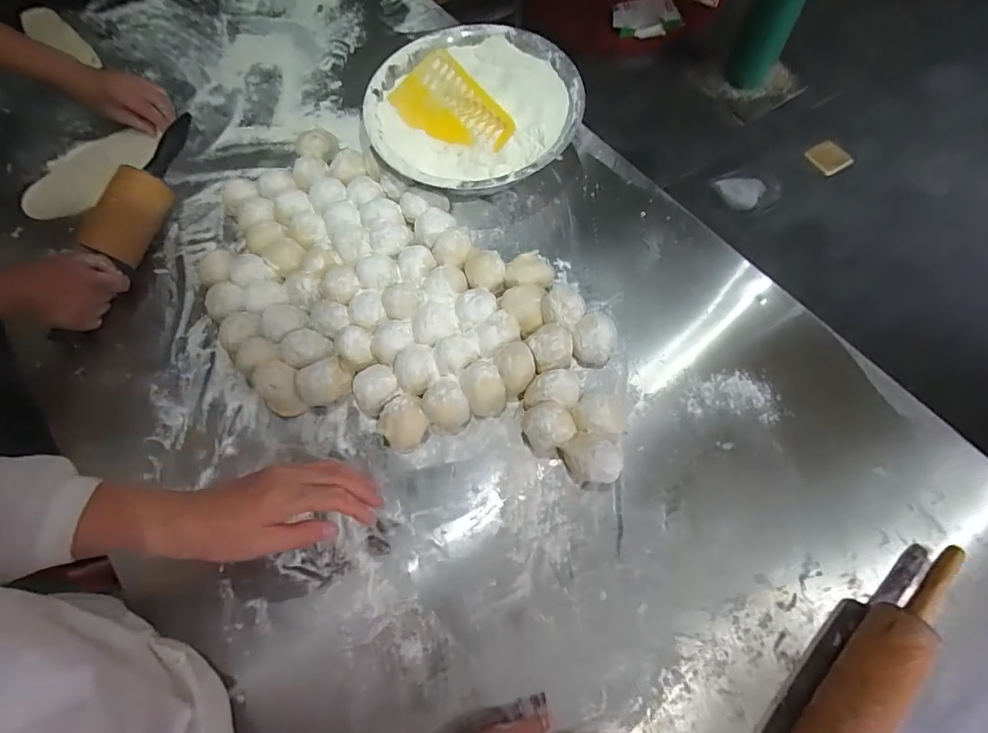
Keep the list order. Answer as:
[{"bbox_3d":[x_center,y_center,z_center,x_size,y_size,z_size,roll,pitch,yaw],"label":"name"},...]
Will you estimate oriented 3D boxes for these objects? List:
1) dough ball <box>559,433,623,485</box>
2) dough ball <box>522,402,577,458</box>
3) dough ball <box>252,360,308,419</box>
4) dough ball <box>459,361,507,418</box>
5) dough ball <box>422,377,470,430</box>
[{"bbox_3d":[0.107,0.096,0.528,0.055,0.050,0.055,0,69,1],"label":"dough ball"},{"bbox_3d":[0.057,0.065,0.534,0.047,0.059,0.049,0,69,1],"label":"dough ball"},{"bbox_3d":[-0.242,0.025,0.568,0.061,0.056,0.048,43,75,16],"label":"dough ball"},{"bbox_3d":[-0.012,0.026,0.555,0.044,0.044,0.054,-21,70,-7],"label":"dough ball"},{"bbox_3d":[-0.053,0.039,0.552,0.046,0.054,0.047,0,69,1],"label":"dough ball"}]

